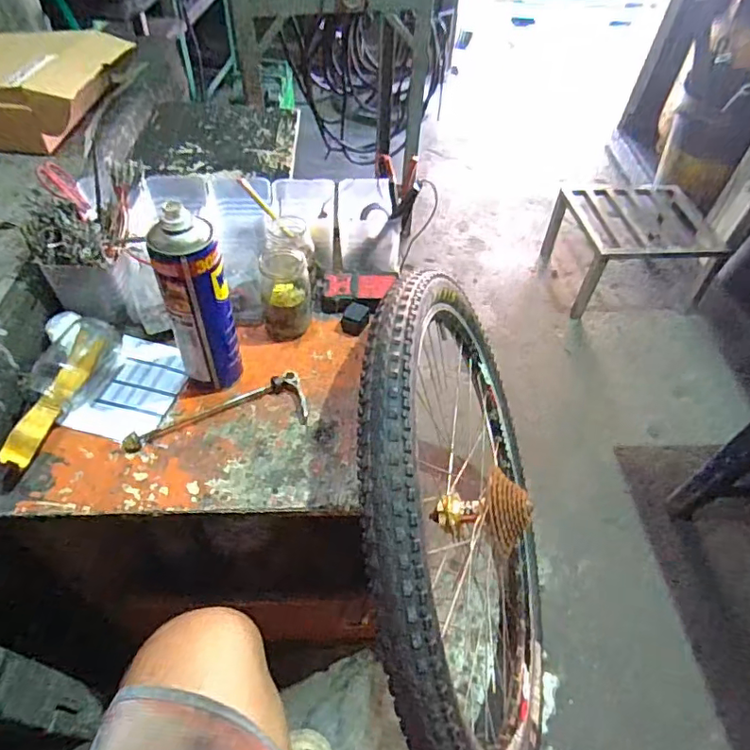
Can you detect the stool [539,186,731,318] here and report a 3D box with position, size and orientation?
[{"bbox_3d":[0.686,-0.349,1.452,0.375,0.198,0.314,-6,51,-8],"label":"stool"}]

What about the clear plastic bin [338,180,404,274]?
[{"bbox_3d":[-0.010,-0.213,0.767,0.090,0.078,0.120,-4,50,-6],"label":"clear plastic bin"}]

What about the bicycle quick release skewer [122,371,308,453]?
[{"bbox_3d":[-0.175,0.046,0.599,0.196,0.015,0.063,-15,52,-15],"label":"bicycle quick release skewer"}]

